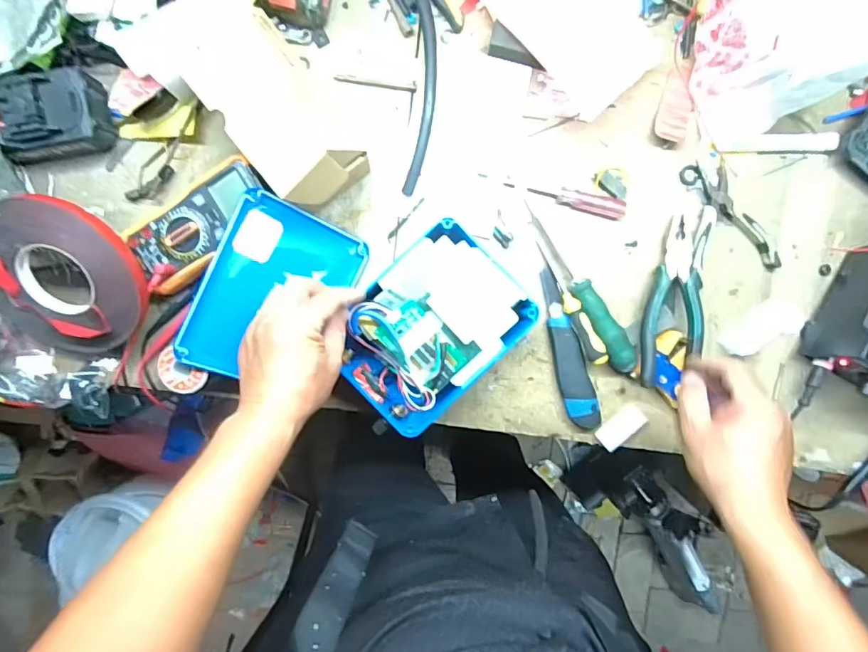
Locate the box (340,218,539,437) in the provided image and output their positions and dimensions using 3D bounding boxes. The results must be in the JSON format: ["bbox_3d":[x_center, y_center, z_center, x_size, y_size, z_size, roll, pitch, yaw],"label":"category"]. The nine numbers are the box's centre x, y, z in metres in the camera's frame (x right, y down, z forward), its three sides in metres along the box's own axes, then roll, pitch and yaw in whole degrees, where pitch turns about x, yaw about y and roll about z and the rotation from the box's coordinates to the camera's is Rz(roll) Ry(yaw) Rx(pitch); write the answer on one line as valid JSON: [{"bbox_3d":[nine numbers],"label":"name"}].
[{"bbox_3d":[-0.005,0.004,0.502,0.198,0.045,0.147,-44,94,5],"label":"box"}]

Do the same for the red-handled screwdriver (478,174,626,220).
[{"bbox_3d":[0.139,-0.155,0.538,0.166,0.016,0.021,16,96,-1],"label":"red-handled screwdriver"}]

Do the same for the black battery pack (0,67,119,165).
[{"bbox_3d":[-0.409,-0.224,0.502,0.106,0.059,0.073,-12,96,2],"label":"black battery pack"}]

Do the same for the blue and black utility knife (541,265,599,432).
[{"bbox_3d":[0.156,0.031,0.554,0.038,0.019,0.195,-18,96,3],"label":"blue and black utility knife"}]

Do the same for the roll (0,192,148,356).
[{"bbox_3d":[-0.383,-0.046,0.487,0.156,0.026,0.149,-2,113,-5],"label":"roll"}]

